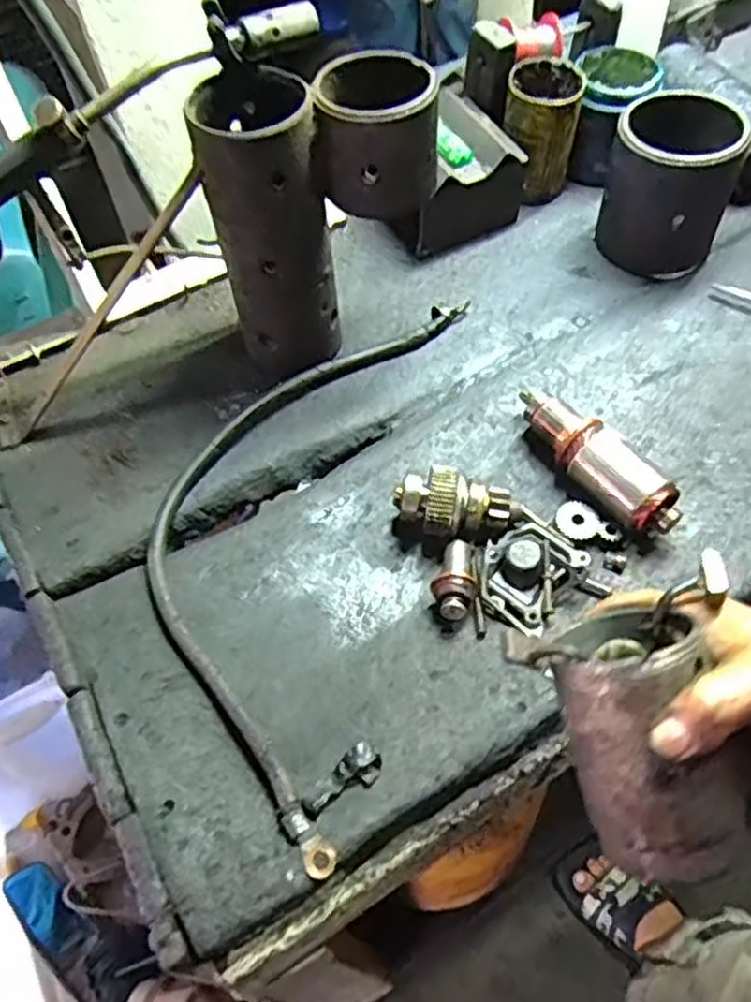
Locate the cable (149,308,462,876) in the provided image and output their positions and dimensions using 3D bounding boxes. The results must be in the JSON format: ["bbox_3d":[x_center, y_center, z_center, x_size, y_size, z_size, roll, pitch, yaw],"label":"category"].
[{"bbox_3d":[-0.067,0.014,0.597,0.215,0.034,0.495,6,57,9],"label":"cable"}]

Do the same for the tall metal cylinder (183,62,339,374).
[{"bbox_3d":[-0.080,-0.215,0.602,0.086,0.212,0.089,-9,56,-1],"label":"tall metal cylinder"}]

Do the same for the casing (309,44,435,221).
[{"bbox_3d":[0.002,-0.269,0.548,0.087,0.079,0.080,0,56,5],"label":"casing"}]

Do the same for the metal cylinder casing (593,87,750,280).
[{"bbox_3d":[0.279,-0.296,0.704,0.104,0.132,0.103,25,62,19],"label":"metal cylinder casing"}]

